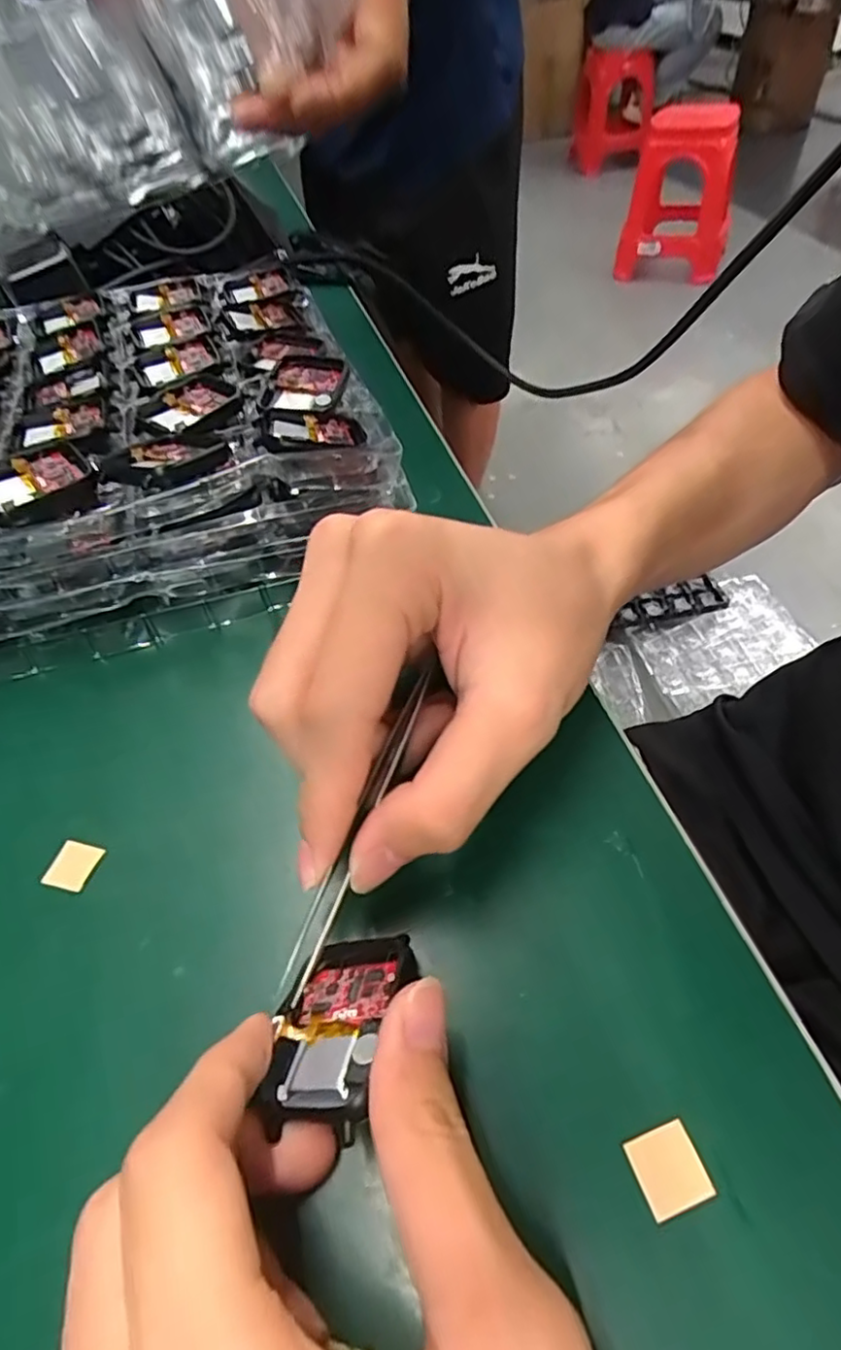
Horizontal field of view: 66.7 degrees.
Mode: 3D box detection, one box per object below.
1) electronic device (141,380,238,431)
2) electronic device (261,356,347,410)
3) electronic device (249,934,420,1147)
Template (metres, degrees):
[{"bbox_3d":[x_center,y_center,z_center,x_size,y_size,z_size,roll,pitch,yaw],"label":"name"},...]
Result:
[{"bbox_3d":[-0.108,-0.125,0.296,0.035,0.004,0.037,33,62,29],"label":"electronic device"},{"bbox_3d":[-0.054,-0.141,0.307,0.036,0.010,0.039,9,52,14],"label":"electronic device"},{"bbox_3d":[-0.021,0.089,0.162,0.035,0.013,0.046,-19,27,32],"label":"electronic device"}]

